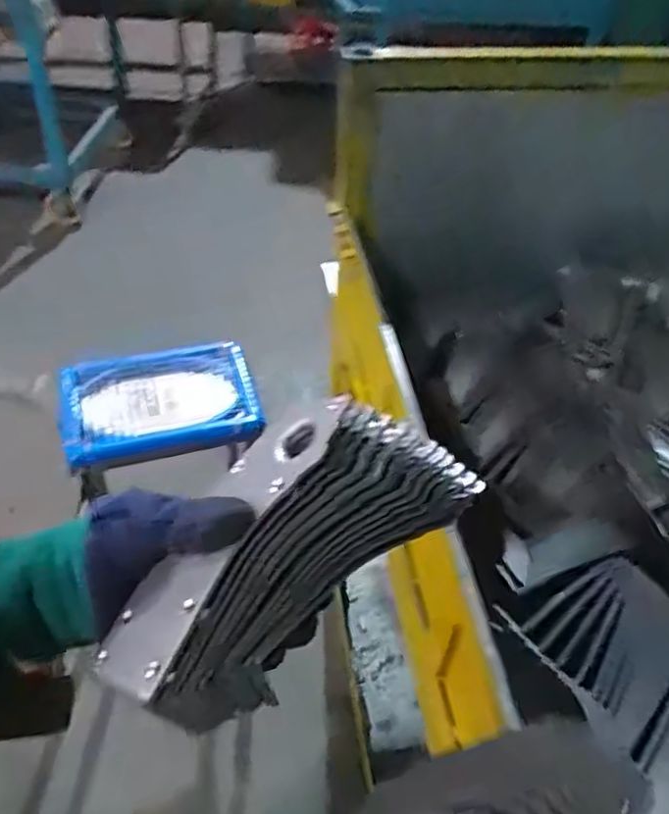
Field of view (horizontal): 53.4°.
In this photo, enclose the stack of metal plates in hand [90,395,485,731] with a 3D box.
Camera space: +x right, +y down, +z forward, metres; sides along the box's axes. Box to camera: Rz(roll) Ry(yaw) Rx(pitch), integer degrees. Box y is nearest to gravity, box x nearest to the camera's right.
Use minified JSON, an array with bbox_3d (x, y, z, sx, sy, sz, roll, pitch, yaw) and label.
[{"bbox_3d":[-0.020,0.067,0.346,0.211,0.096,0.070,-38,56,-20],"label":"stack of metal plates in hand"}]

